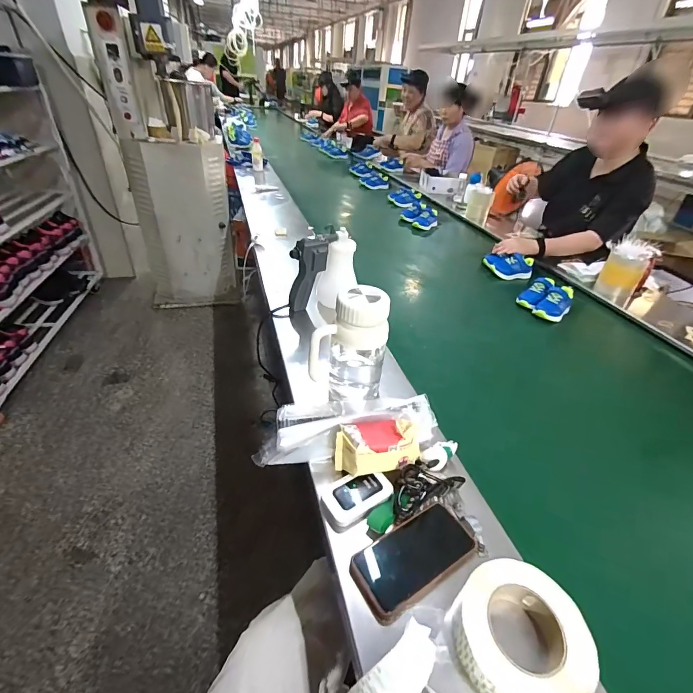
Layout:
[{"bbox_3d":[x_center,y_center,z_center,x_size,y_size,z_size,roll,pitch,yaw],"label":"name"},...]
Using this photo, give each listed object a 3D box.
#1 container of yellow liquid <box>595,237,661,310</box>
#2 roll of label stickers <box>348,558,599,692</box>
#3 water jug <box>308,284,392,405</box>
[{"bbox_3d":[0.903,-0.240,1.200,0.114,0.188,0.125,-28,47,-37],"label":"container of yellow liquid"},{"bbox_3d":[0.127,0.343,0.379,0.257,0.089,0.129,-17,41,-27],"label":"roll of label stickers"},{"bbox_3d":[0.009,0.000,0.661,0.118,0.216,0.092,14,37,12],"label":"water jug"}]

